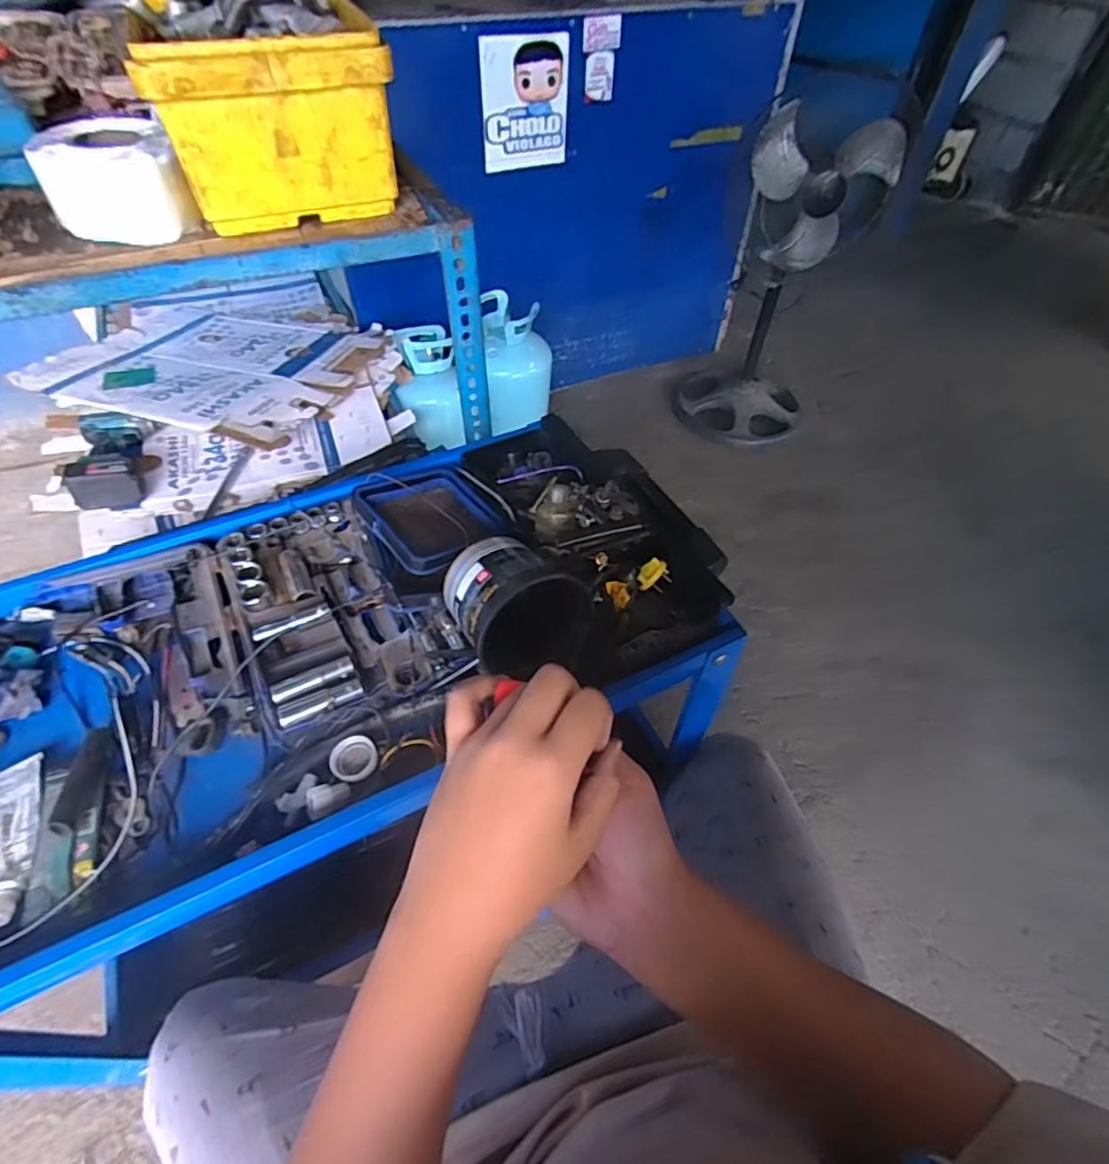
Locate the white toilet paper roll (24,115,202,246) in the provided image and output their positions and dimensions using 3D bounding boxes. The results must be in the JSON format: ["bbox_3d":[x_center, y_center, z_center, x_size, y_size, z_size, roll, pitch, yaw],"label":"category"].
[{"bbox_3d":[-0.384,-0.347,0.517,0.106,0.068,0.101,-26,57,-21],"label":"white toilet paper roll"}]

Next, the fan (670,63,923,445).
[{"bbox_3d":[0.592,-0.815,1.603,0.381,0.840,0.430,7,52,4],"label":"fan"}]

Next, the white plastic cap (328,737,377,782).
[{"bbox_3d":[-0.154,0.136,0.454,0.034,0.011,0.033,1,52,-1],"label":"white plastic cap"}]

